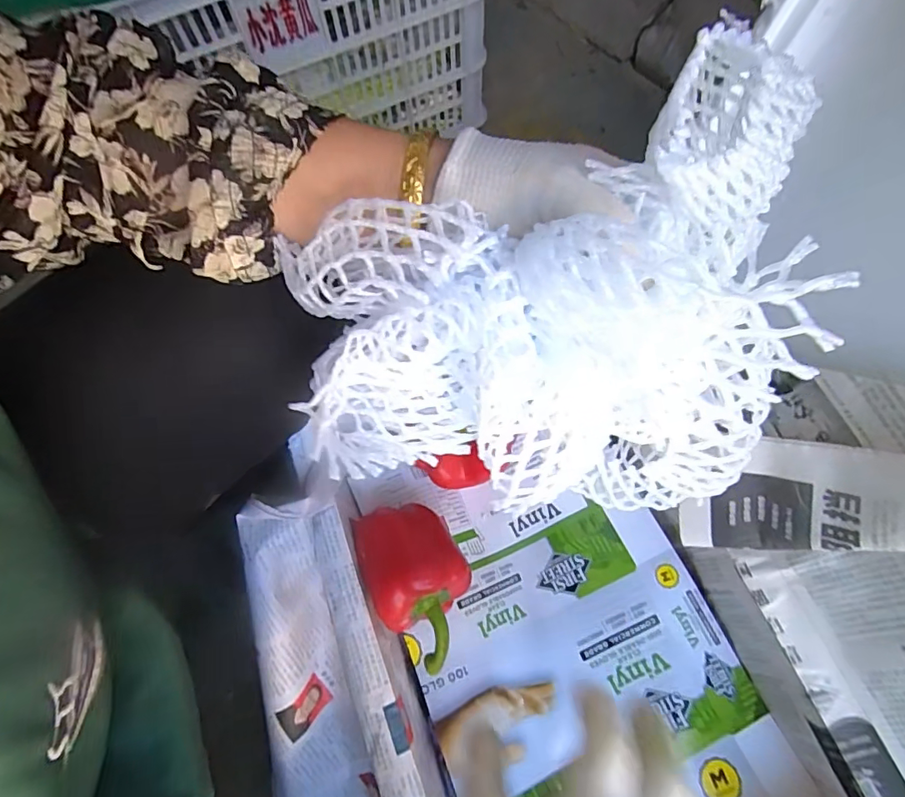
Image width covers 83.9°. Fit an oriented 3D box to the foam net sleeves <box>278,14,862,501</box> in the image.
[{"bbox_3d":[0.031,-0.024,0.204,0.194,0.140,0.112,-1,70,2],"label":"foam net sleeves"}]

